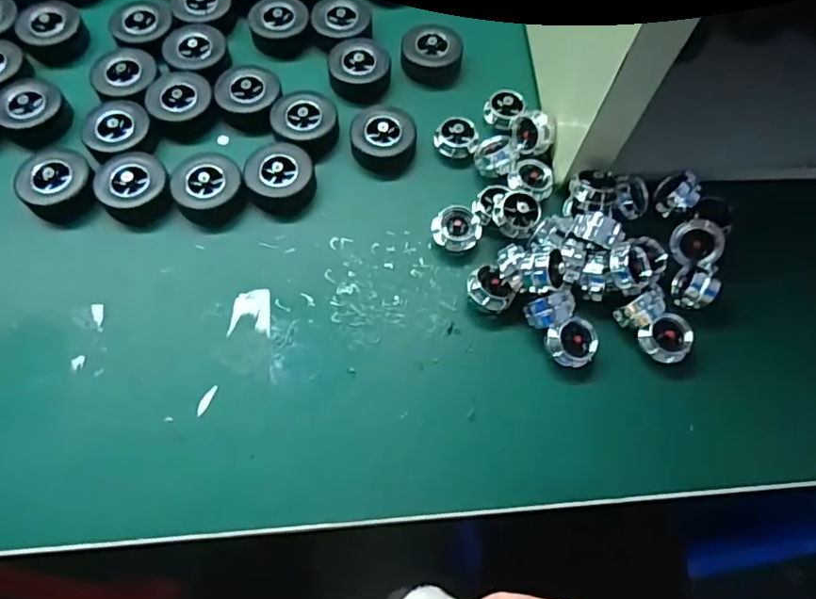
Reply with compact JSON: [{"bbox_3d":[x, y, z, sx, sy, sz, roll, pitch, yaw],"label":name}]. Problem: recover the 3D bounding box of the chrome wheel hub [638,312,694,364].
[{"bbox_3d":[0.129,0.019,0.283,0.023,0.011,0.023,1,68,-1],"label":"chrome wheel hub"}]

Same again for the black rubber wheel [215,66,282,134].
[{"bbox_3d":[-0.096,-0.123,0.349,0.037,0.015,0.038,9,68,2],"label":"black rubber wheel"}]

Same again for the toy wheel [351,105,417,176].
[{"bbox_3d":[-0.014,-0.096,0.340,0.036,0.020,0.035,1,68,-1],"label":"toy wheel"}]

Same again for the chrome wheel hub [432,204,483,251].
[{"bbox_3d":[0.026,-0.037,0.312,0.026,0.019,0.022,9,68,2],"label":"chrome wheel hub"}]

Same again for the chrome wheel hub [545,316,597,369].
[{"bbox_3d":[0.081,0.023,0.284,0.025,0.017,0.021,-21,70,-10],"label":"chrome wheel hub"}]

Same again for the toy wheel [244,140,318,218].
[{"bbox_3d":[-0.072,-0.069,0.325,0.037,0.018,0.038,1,68,-1],"label":"toy wheel"}]

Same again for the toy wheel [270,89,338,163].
[{"bbox_3d":[-0.061,-0.103,0.343,0.037,0.017,0.040,1,68,-1],"label":"toy wheel"}]

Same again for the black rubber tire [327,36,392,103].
[{"bbox_3d":[-0.030,-0.145,0.363,0.037,0.020,0.035,1,68,-1],"label":"black rubber tire"}]

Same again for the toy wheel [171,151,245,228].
[{"bbox_3d":[-0.111,-0.064,0.321,0.035,0.015,0.042,-29,72,-12],"label":"toy wheel"}]

